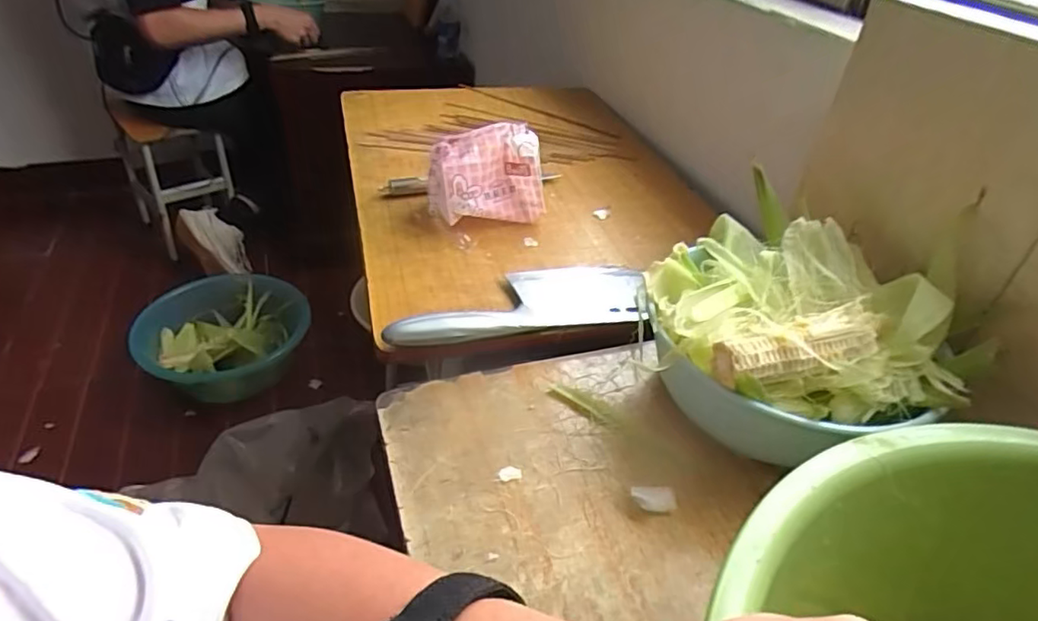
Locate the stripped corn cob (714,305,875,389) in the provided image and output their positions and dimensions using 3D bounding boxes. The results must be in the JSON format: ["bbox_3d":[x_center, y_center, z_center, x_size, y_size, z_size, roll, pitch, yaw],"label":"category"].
[{"bbox_3d":[0.167,0.024,0.359,0.102,0.033,0.028,-6,40,-14],"label":"stripped corn cob"}]

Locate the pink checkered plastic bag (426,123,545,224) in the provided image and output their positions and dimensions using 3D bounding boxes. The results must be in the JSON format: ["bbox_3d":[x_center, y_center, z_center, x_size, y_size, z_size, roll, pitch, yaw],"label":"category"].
[{"bbox_3d":[-0.028,-0.115,0.545,0.103,0.094,0.038,-1,39,-9],"label":"pink checkered plastic bag"}]

